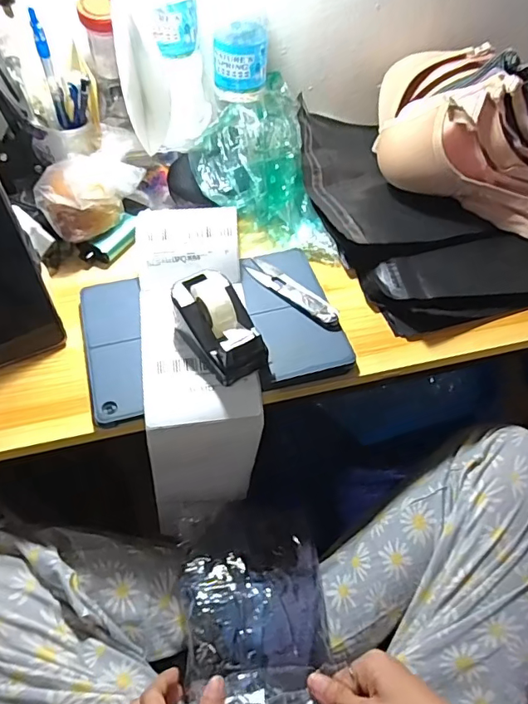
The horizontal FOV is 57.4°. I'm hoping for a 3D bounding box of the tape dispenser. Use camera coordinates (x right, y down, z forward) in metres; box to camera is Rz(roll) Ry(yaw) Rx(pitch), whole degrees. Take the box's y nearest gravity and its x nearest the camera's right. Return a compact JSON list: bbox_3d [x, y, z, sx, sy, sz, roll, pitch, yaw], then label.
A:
[{"bbox_3d":[-0.043,-0.028,0.434,0.059,0.056,0.102,-23,59,-19],"label":"tape dispenser"}]

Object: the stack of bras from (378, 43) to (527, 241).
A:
[{"bbox_3d":[0.297,-0.231,0.545,0.341,0.127,0.160,17,55,8],"label":"stack of bras"}]

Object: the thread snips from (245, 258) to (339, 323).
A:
[{"bbox_3d":[0.029,-0.065,0.494,0.114,0.012,0.025,38,60,20],"label":"thread snips"}]

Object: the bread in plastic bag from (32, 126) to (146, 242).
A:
[{"bbox_3d":[-0.177,-0.176,0.510,0.064,0.060,0.114,38,61,21],"label":"bread in plastic bag"}]

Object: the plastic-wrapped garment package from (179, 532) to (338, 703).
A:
[{"bbox_3d":[-0.003,0.262,0.424,0.131,0.034,0.192,-1,49,-11],"label":"plastic-wrapped garment package"}]

